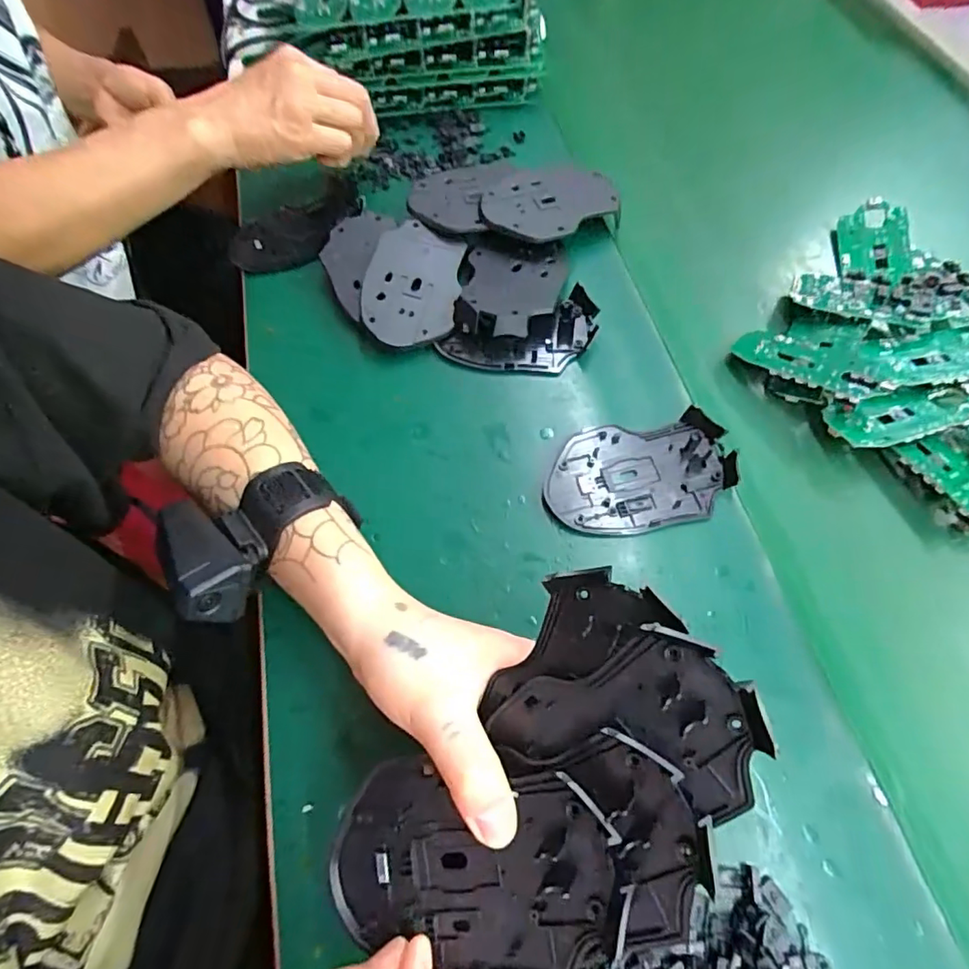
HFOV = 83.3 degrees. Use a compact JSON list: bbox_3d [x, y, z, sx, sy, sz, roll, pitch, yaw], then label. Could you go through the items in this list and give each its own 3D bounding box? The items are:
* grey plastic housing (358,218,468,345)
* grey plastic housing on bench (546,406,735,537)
[{"bbox_3d":[-0.053,-0.148,0.409,0.068,0.028,0.099,2,63,3],"label":"grey plastic housing"},{"bbox_3d":[0.096,-0.007,0.341,0.113,0.011,0.071,-7,63,-2],"label":"grey plastic housing on bench"}]

